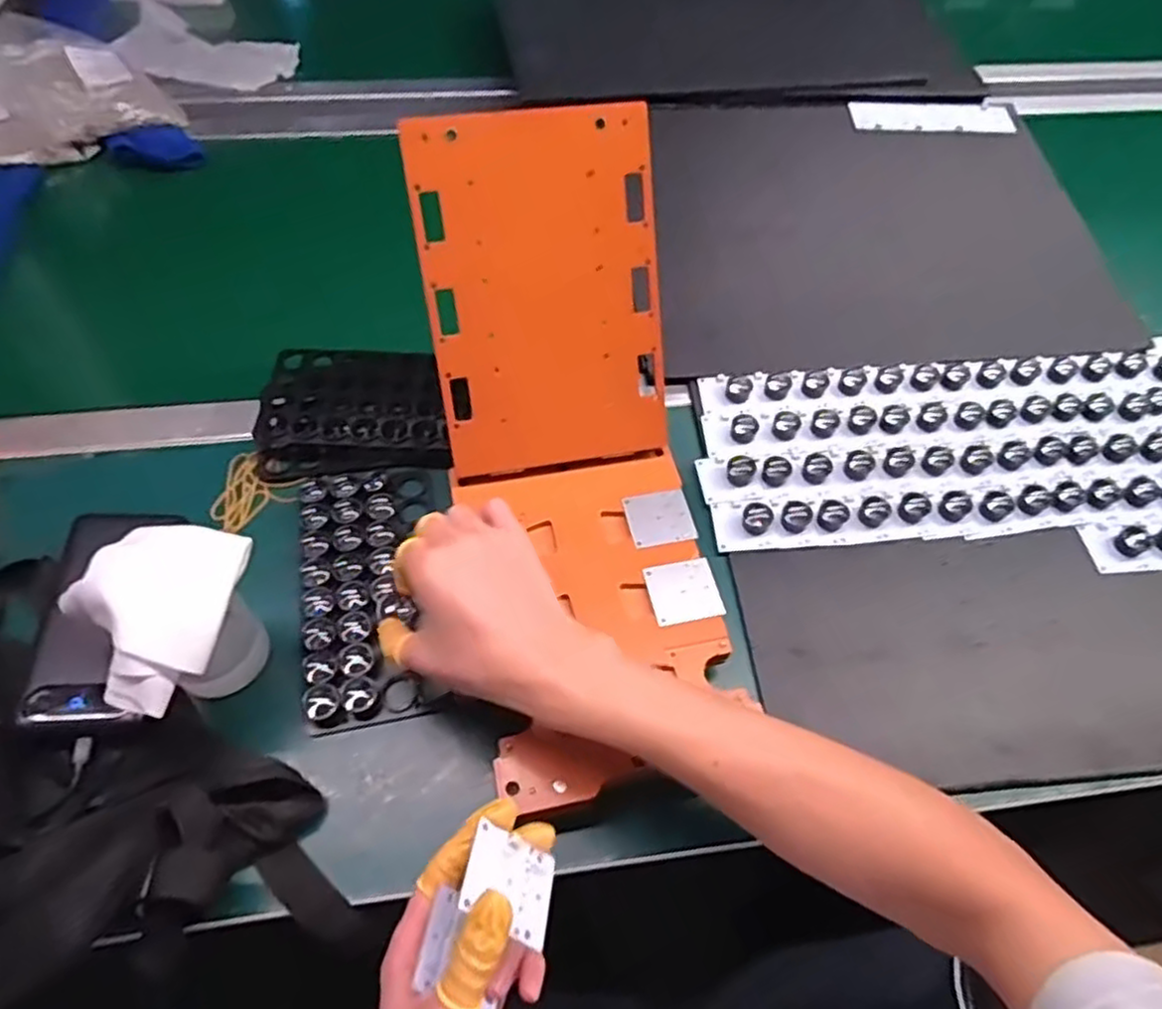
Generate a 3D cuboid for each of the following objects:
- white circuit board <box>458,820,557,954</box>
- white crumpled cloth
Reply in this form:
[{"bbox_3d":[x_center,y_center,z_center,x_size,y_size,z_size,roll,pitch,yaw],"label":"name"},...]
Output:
[{"bbox_3d":[-0.032,0.180,0.334,0.043,0.004,0.039,35,34,-15],"label":"white circuit board"},{"bbox_3d":[-0.241,0.058,0.395,0.087,0.032,0.097,17,58,7],"label":"white crumpled cloth"}]

